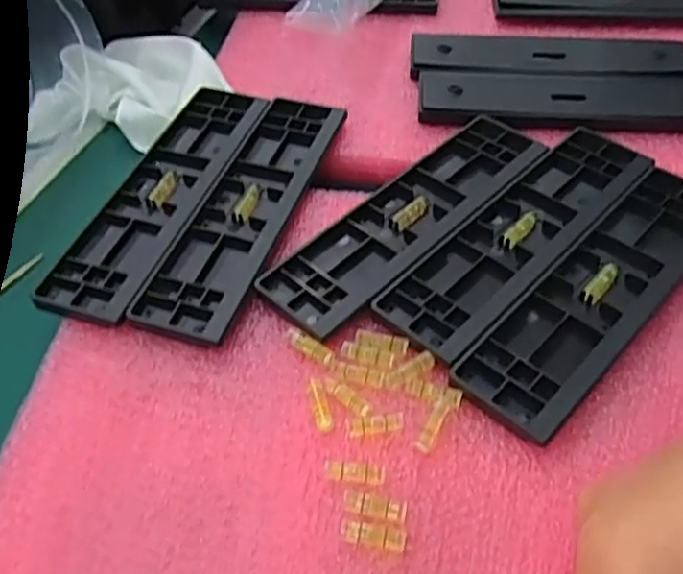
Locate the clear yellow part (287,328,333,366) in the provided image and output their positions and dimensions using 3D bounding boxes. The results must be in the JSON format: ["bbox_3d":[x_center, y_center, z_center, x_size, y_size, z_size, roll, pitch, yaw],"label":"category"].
[{"bbox_3d":[-0.012,0.023,0.258,0.021,0.006,0.006,27,55,24],"label":"clear yellow part"}]

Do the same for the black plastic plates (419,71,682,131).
[{"bbox_3d":[0.122,-0.103,0.355,0.155,0.010,0.045,4,49,6],"label":"black plastic plates"}]

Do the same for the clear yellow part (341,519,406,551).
[{"bbox_3d":[0.010,0.079,0.211,0.020,0.004,0.007,9,50,10],"label":"clear yellow part"}]

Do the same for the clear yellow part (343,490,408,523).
[{"bbox_3d":[0.011,0.072,0.217,0.021,0.004,0.007,7,49,9],"label":"clear yellow part"}]

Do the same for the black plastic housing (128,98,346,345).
[{"bbox_3d":[-0.044,-0.039,0.312,0.040,0.009,0.159,13,51,14],"label":"black plastic housing"}]

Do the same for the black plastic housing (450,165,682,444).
[{"bbox_3d":[0.110,-0.001,0.273,0.041,0.008,0.161,35,59,29],"label":"black plastic housing"}]

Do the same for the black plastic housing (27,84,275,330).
[{"bbox_3d":[-0.086,-0.048,0.319,0.047,0.012,0.161,12,50,13],"label":"black plastic housing"}]

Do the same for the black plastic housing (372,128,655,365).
[{"bbox_3d":[0.081,-0.026,0.293,0.044,0.005,0.157,35,59,29],"label":"black plastic housing"}]

